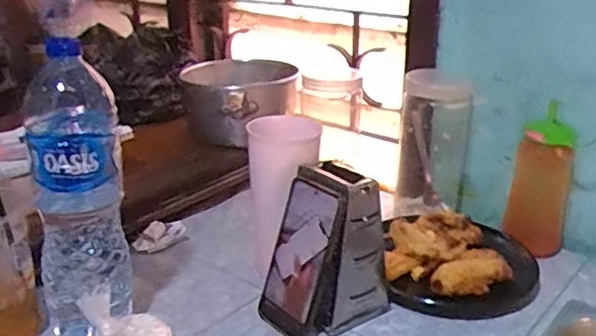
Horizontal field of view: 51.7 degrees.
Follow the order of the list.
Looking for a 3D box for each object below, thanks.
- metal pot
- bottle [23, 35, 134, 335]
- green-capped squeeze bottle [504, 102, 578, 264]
[{"bbox_3d":[-0.095,-0.106,1.011,0.181,0.099,0.239,-4,22,-10],"label":"metal pot"},{"bbox_3d":[-0.221,0.034,0.617,0.088,0.284,0.109,-8,23,-19],"label":"bottle"},{"bbox_3d":[0.322,0.024,0.813,0.055,0.187,0.064,-18,28,-37],"label":"green-capped squeeze bottle"}]

